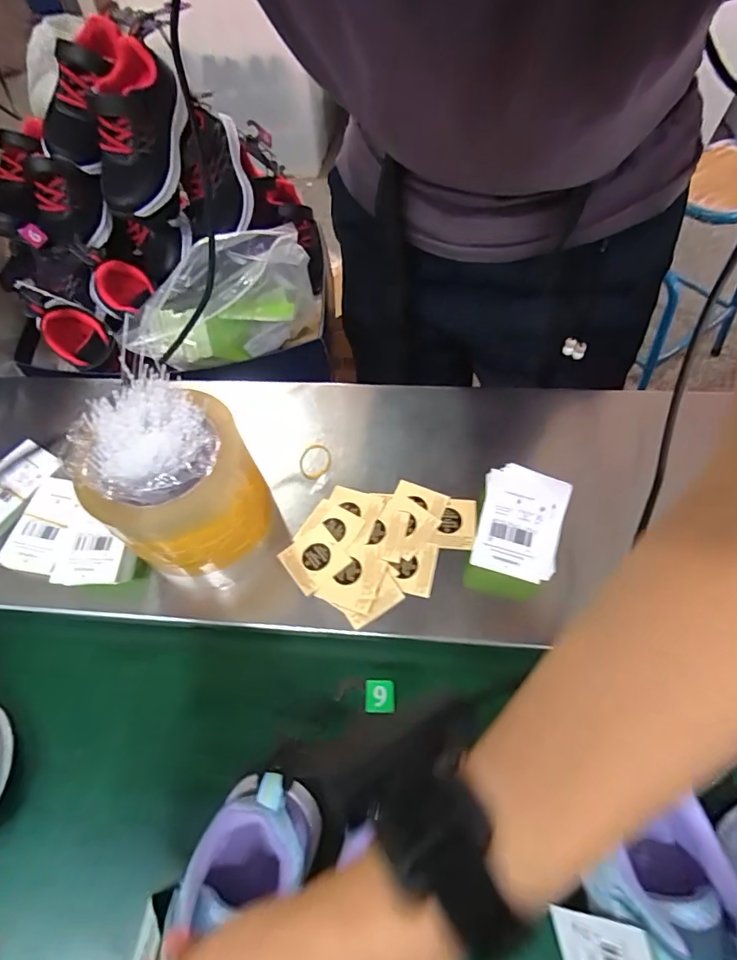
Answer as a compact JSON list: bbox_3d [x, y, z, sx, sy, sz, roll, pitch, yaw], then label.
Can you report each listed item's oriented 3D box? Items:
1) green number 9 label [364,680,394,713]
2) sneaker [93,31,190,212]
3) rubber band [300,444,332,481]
[{"bbox_3d":[0.007,0.141,0.315,0.019,0.004,0.021,0,43,3],"label":"green number 9 label"},{"bbox_3d":[-0.243,-0.351,0.492,0.070,0.088,0.147,29,108,39],"label":"sneaker"},{"bbox_3d":[-0.047,-0.017,0.422,0.027,0.004,0.033,1,55,8],"label":"rubber band"}]

